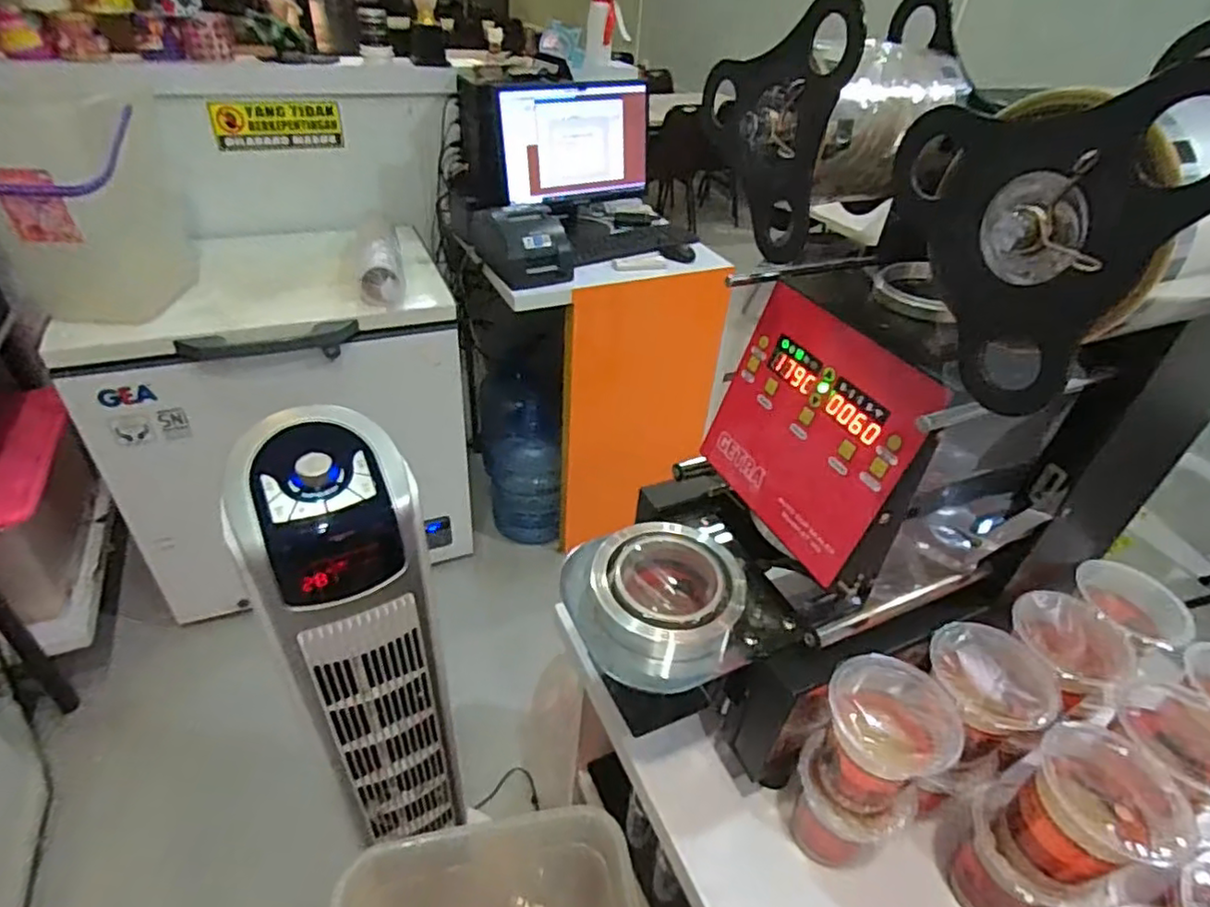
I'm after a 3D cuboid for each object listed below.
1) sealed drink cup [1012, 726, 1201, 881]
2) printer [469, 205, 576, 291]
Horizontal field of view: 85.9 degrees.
[{"bbox_3d":[0.347,0.255,0.465,0.088,0.096,0.086,3,38,-3],"label":"sealed drink cup"},{"bbox_3d":[-0.200,-0.511,1.566,0.183,0.118,0.255,-14,42,-23],"label":"printer"}]

